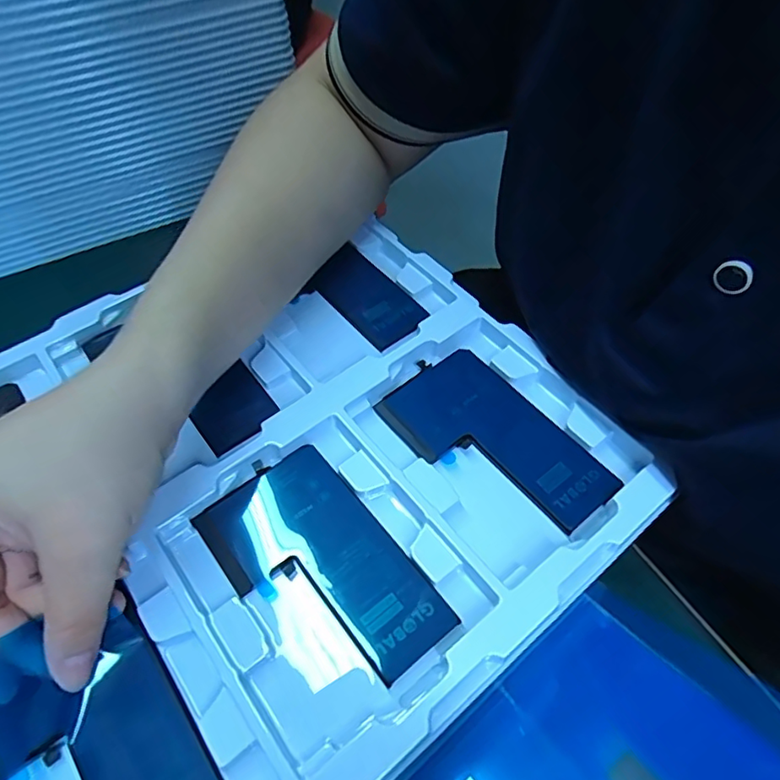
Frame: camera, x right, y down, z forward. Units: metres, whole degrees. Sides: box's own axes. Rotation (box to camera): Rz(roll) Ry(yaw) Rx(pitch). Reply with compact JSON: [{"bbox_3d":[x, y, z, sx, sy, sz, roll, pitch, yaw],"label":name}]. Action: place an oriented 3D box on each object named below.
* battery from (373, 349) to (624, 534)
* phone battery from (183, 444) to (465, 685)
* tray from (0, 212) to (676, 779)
[{"bbox_3d":[0.050,0.025,0.276,0.063,0.004,0.109,-35,62,-19],"label":"battery"},{"bbox_3d":[-0.031,0.075,0.241,0.065,0.004,0.109,-35,62,-19],"label":"phone battery"},{"bbox_3d":[-0.068,0.038,0.264,0.311,0.023,0.271,-32,64,-20],"label":"tray"}]

